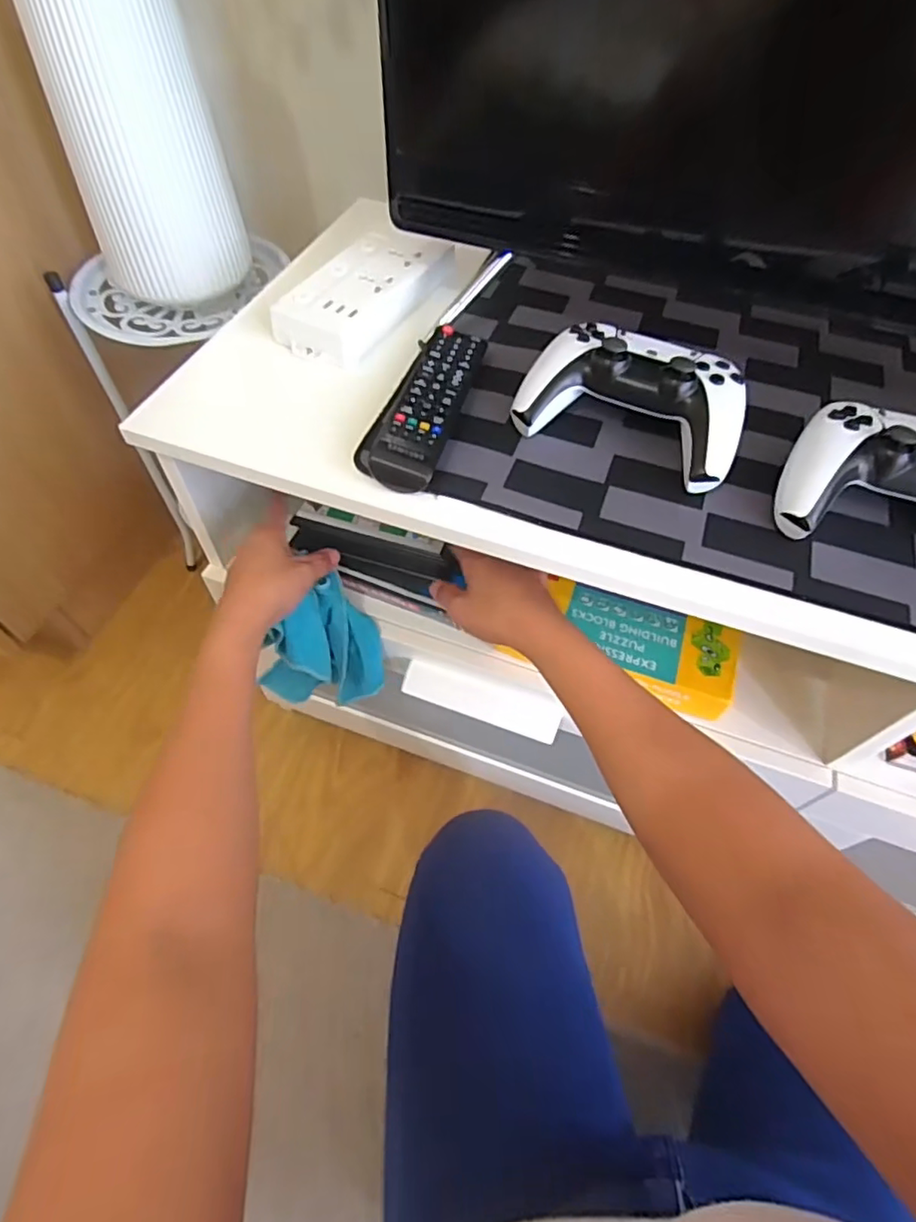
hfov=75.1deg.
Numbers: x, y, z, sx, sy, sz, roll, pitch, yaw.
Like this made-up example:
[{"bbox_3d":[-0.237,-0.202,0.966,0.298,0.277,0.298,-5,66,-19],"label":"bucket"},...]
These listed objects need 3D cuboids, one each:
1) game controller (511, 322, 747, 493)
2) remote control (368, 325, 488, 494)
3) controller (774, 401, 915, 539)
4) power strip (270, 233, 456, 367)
[{"bbox_3d":[0.126,-0.152,0.427,0.154,0.056,0.090,24,58,11],"label":"game controller"},{"bbox_3d":[-0.018,-0.154,0.439,0.043,0.026,0.159,15,57,5],"label":"remote control"},{"bbox_3d":[0.295,-0.079,0.386,0.155,0.056,0.098,19,57,8],"label":"controller"},{"bbox_3d":[-0.079,-0.275,0.512,0.083,0.033,0.163,24,58,11],"label":"power strip"}]

